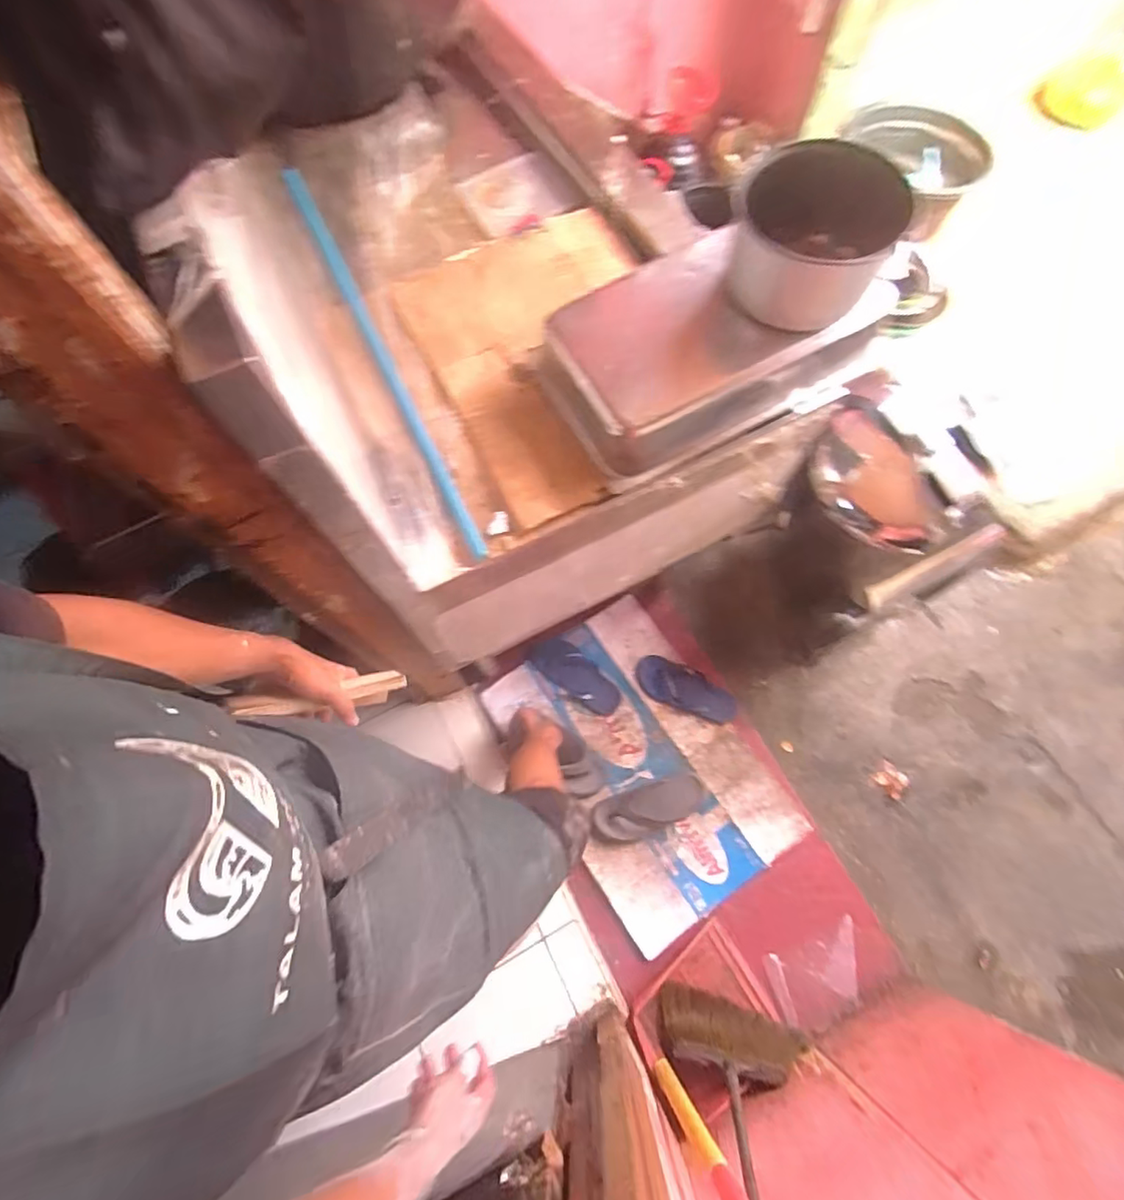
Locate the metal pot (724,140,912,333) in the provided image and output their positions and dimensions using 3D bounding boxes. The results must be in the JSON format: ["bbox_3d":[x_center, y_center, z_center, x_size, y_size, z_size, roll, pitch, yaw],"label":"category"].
[{"bbox_3d":[0.342,-0.505,0.795,0.210,0.145,0.180,23,72,11],"label":"metal pot"}]

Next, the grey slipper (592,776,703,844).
[{"bbox_3d":[0.200,0.485,1.318,0.256,0.056,0.096,-17,70,-4],"label":"grey slipper"}]

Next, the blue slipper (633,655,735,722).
[{"bbox_3d":[0.309,0.220,1.424,0.248,0.040,0.109,18,71,9],"label":"blue slipper"}]

